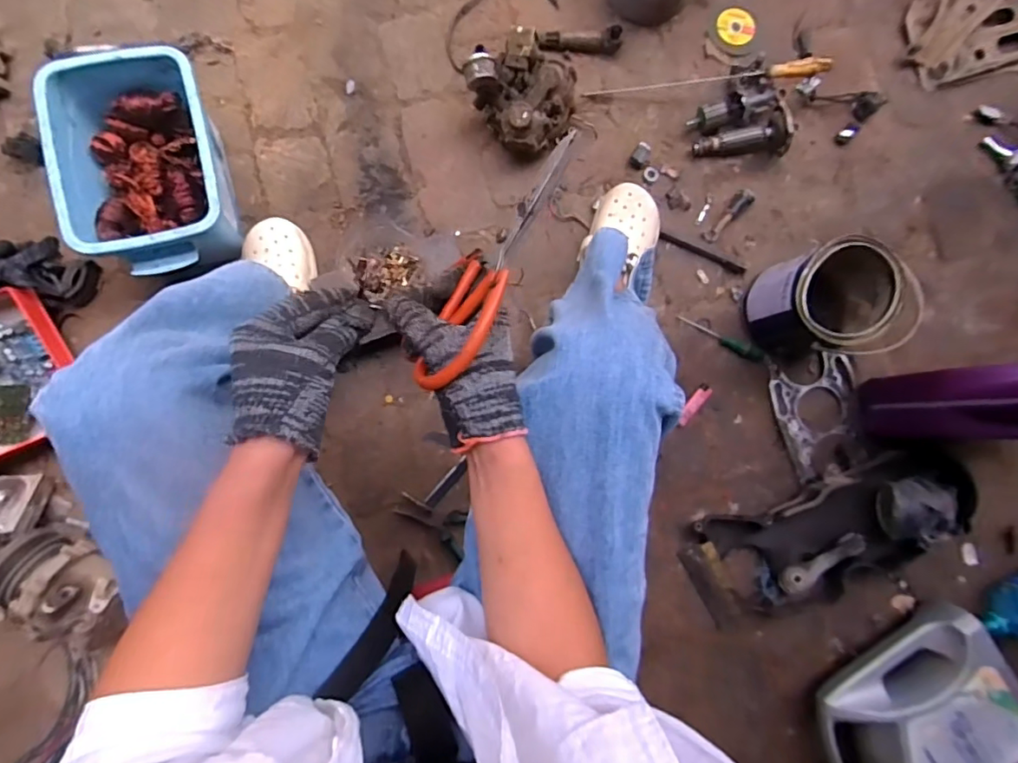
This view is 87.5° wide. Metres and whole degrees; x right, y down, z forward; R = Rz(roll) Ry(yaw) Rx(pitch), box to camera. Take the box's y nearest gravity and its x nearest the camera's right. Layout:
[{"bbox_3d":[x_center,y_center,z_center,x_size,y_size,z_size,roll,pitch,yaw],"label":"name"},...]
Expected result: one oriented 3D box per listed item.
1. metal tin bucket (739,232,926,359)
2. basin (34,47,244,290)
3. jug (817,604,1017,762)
[{"bbox_3d":[0.462,-0.122,0.782,0.161,0.170,0.151,0,86,-3],"label":"metal tin bucket"},{"bbox_3d":[-0.496,-0.288,0.752,0.195,0.134,0.284,-13,87,-4],"label":"basin"},{"bbox_3d":[0.621,0.505,0.788,0.293,0.094,0.236,-41,89,-5],"label":"jug"}]

